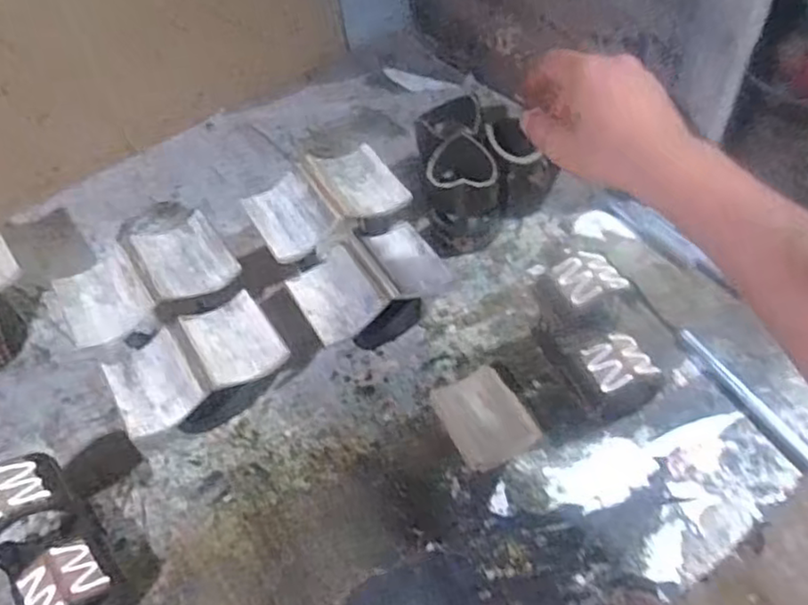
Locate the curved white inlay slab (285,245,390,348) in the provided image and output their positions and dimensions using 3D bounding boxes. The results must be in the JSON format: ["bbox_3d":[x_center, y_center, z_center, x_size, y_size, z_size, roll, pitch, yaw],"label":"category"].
[{"bbox_3d":[-0.061,-0.011,0.595,0.064,0.028,0.084,-27,52,-15],"label":"curved white inlay slab"}]

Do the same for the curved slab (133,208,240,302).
[{"bbox_3d":[-0.184,-0.037,0.569,0.068,0.013,0.086,-28,52,-16],"label":"curved slab"}]

